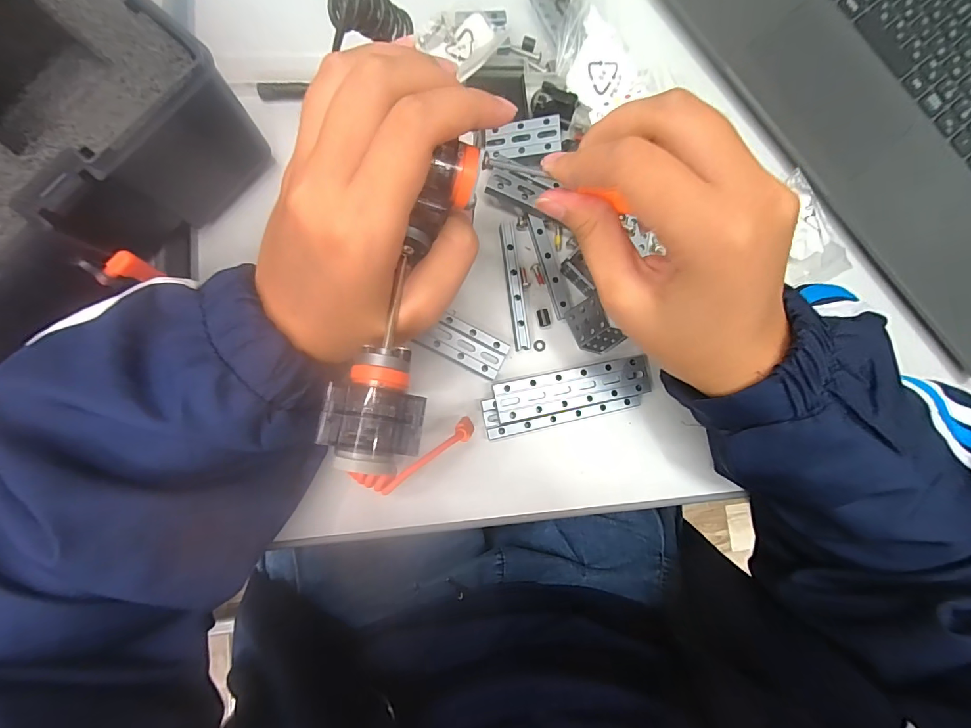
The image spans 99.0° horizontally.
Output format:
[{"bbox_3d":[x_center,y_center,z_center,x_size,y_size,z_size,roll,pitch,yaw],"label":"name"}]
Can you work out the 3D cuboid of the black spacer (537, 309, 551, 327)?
[{"bbox_3d":[0.036,-0.029,0.259,0.008,0.005,0.011,-8,87,-6],"label":"black spacer"}]

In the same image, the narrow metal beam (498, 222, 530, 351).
[{"bbox_3d":[0.018,-0.048,0.258,0.010,0.007,0.079,-8,87,-6],"label":"narrow metal beam"}]

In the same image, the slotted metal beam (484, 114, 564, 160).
[{"bbox_3d":[0.024,-0.139,0.257,0.045,0.004,0.022,-5,87,10],"label":"slotted metal beam"}]

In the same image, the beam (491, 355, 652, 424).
[{"bbox_3d":[0.053,0.015,0.253,0.095,0.009,0.024,-11,87,-6],"label":"beam"}]

